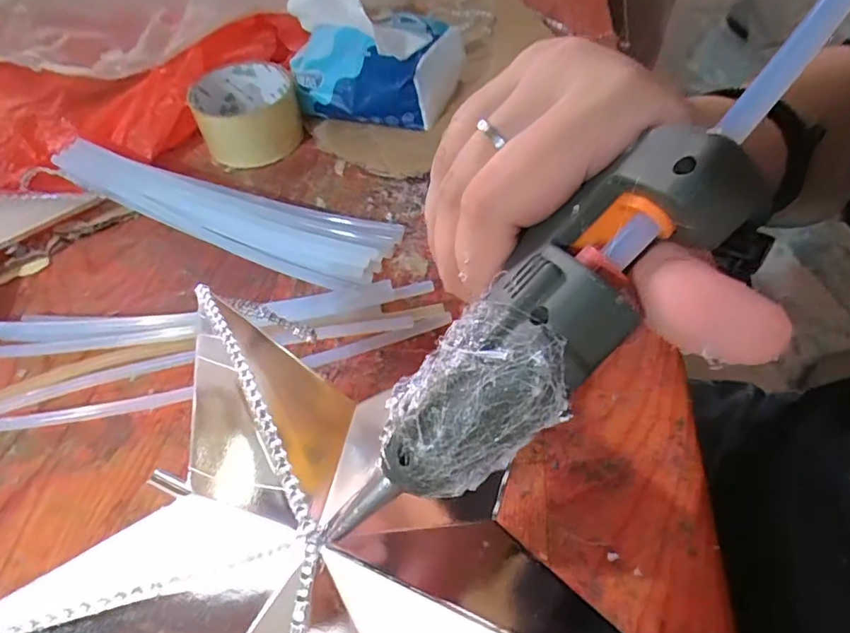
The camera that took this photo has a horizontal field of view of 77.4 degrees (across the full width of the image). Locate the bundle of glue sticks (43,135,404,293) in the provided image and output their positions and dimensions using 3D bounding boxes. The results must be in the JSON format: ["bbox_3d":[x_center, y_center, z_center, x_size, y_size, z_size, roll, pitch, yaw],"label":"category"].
[{"bbox_3d":[-0.149,-0.073,0.370,0.260,0.026,0.059,15,57,14],"label":"bundle of glue sticks"}]

